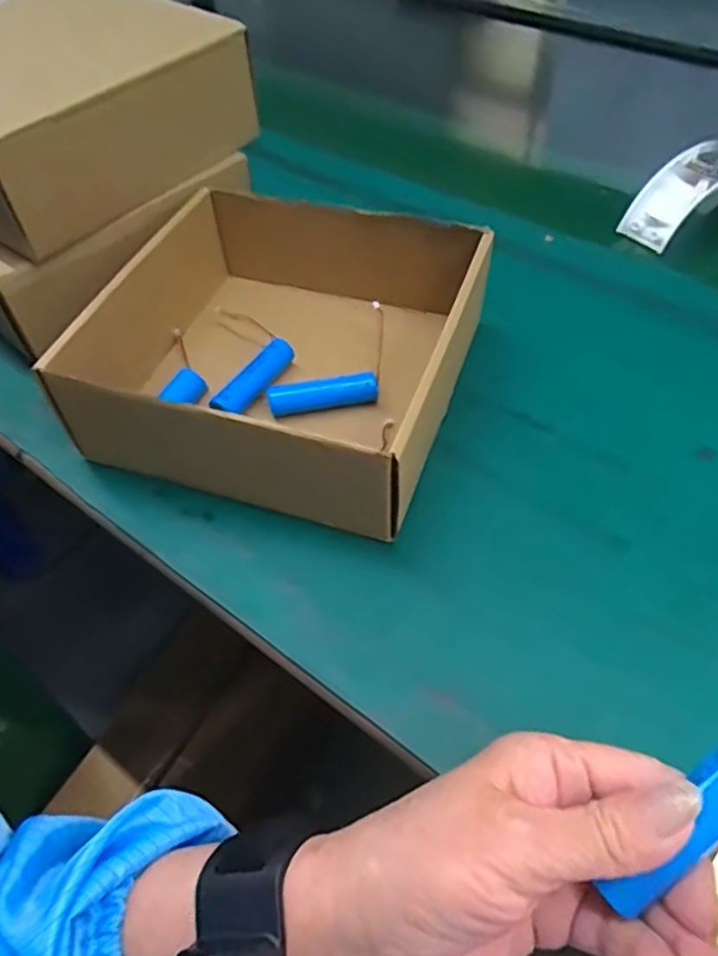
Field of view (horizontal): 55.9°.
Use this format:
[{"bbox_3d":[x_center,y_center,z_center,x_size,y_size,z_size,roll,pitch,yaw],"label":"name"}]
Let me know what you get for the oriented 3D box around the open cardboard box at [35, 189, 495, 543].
[{"bbox_3d":[-0.040,-0.083,0.410,0.200,0.074,0.200,14,55,13],"label":"open cardboard box"}]

